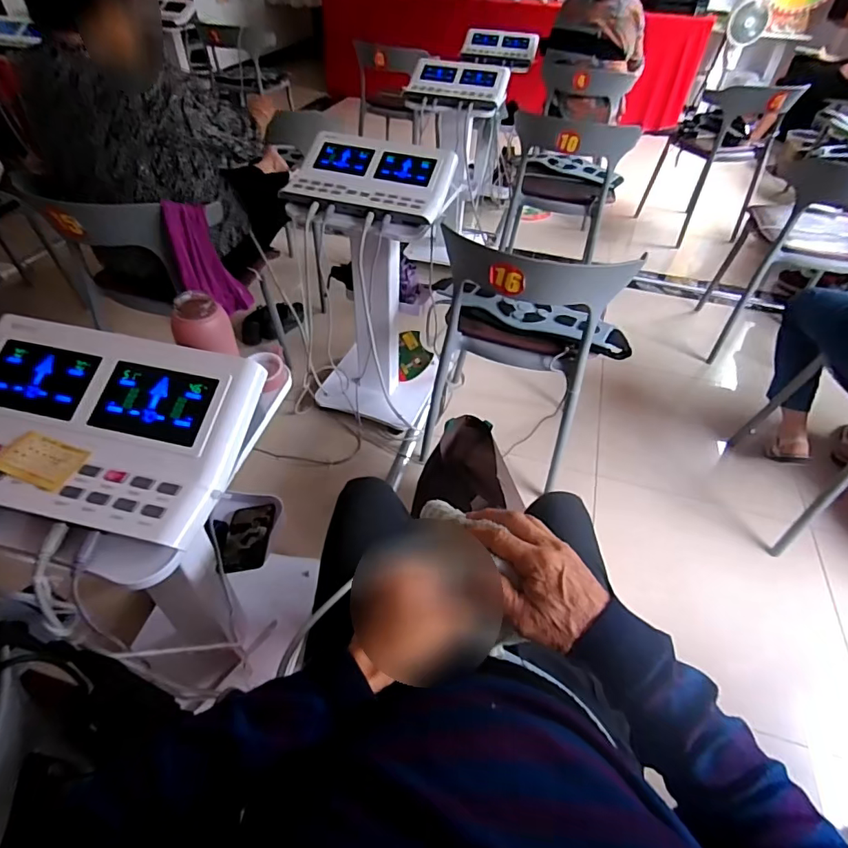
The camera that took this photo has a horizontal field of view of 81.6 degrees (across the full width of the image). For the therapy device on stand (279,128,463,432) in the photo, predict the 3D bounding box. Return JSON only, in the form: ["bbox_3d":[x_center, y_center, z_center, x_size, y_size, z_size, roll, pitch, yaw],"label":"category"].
[{"bbox_3d":[-0.141,-0.358,1.378,0.368,0.699,0.298,18,48,14],"label":"therapy device on stand"}]

